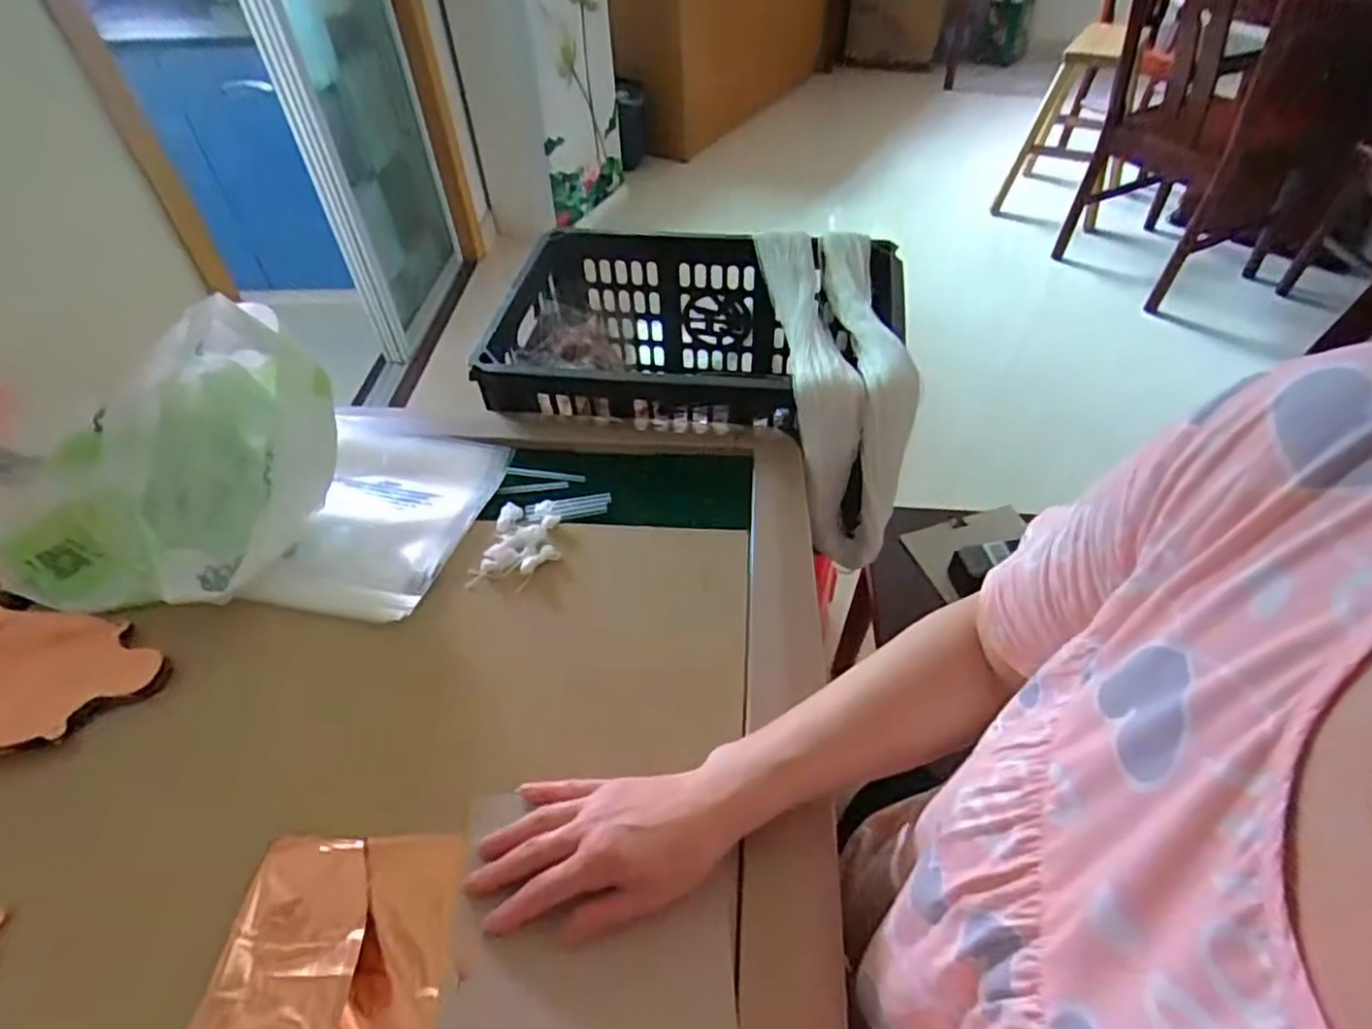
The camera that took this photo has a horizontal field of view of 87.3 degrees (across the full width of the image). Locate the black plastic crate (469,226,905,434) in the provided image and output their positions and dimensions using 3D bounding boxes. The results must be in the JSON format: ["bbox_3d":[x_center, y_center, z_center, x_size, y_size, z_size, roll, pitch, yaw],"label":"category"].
[{"bbox_3d":[0.012,-0.176,0.874,0.449,0.195,0.300,1,46,4],"label":"black plastic crate"}]

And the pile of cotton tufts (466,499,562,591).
[{"bbox_3d":[-0.145,0.022,0.626,0.068,0.014,0.094,1,47,2],"label":"pile of cotton tufts"}]

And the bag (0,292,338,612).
[{"bbox_3d":[-0.425,-0.049,0.608,0.182,0.144,0.260,16,49,16],"label":"bag"}]

